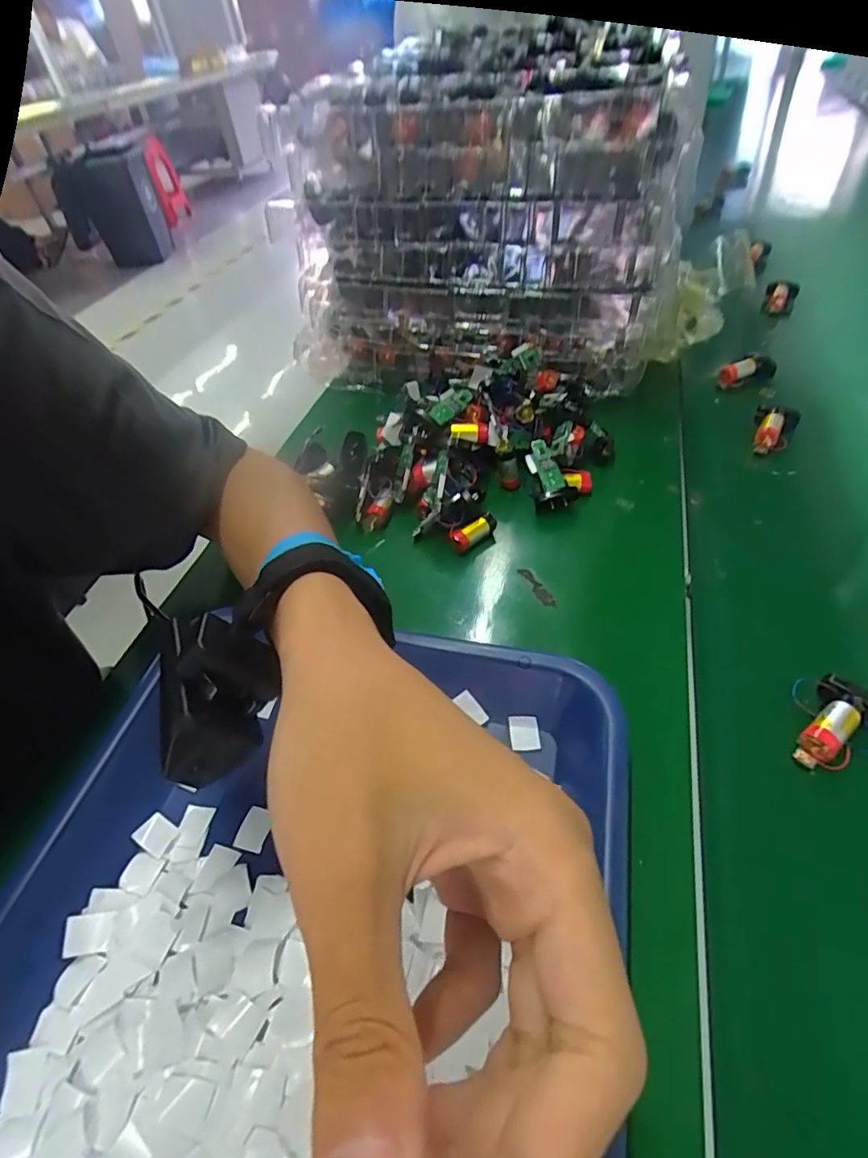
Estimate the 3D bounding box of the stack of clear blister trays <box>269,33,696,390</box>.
[{"bbox_3d":[0.048,-0.308,0.489,0.311,0.220,0.195,14,47,18],"label":"stack of clear blister trays"}]

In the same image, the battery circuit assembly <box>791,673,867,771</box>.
[{"bbox_3d":[0.205,0.075,0.290,0.042,0.023,0.046,31,55,31],"label":"battery circuit assembly"}]

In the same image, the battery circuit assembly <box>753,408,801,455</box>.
[{"bbox_3d":[0.281,-0.124,0.468,0.031,0.023,0.045,22,50,25],"label":"battery circuit assembly"}]

